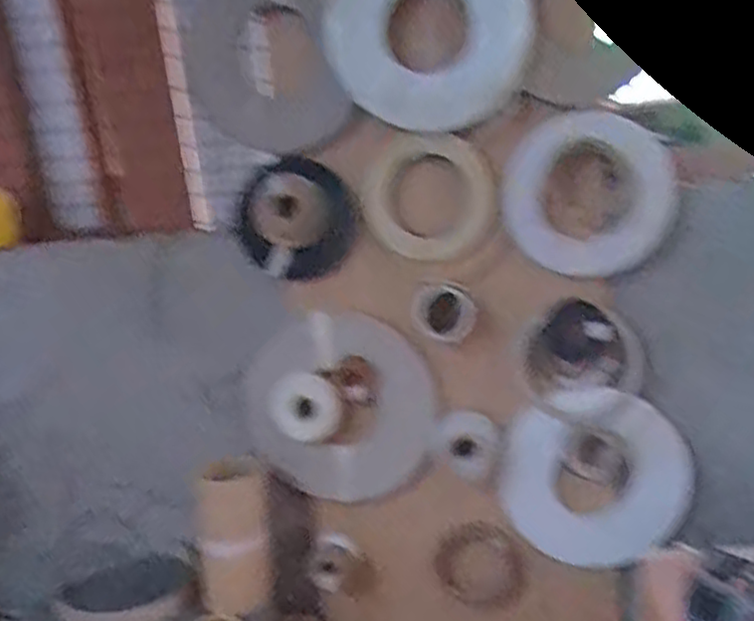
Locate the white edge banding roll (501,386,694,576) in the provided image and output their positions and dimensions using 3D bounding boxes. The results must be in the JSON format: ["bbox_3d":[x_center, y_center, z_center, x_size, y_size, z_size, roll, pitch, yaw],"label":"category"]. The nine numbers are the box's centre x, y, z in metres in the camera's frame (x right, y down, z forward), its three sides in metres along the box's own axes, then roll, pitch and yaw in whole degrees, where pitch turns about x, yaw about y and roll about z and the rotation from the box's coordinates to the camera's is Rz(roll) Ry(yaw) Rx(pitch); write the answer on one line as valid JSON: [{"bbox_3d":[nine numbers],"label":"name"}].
[{"bbox_3d":[0.439,0.341,1.488,0.351,0.391,0.049,-4,11,10],"label":"white edge banding roll"}]

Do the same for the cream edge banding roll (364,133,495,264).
[{"bbox_3d":[0.101,-0.216,1.454,0.247,0.246,0.027,6,21,7],"label":"cream edge banding roll"}]

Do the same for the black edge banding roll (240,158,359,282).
[{"bbox_3d":[-0.158,-0.181,1.536,0.241,0.272,0.049,25,27,-13],"label":"black edge banding roll"}]

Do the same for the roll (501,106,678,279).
[{"bbox_3d":[0.392,-0.213,1.378,0.298,0.296,0.061,-2,12,20],"label":"roll"}]

